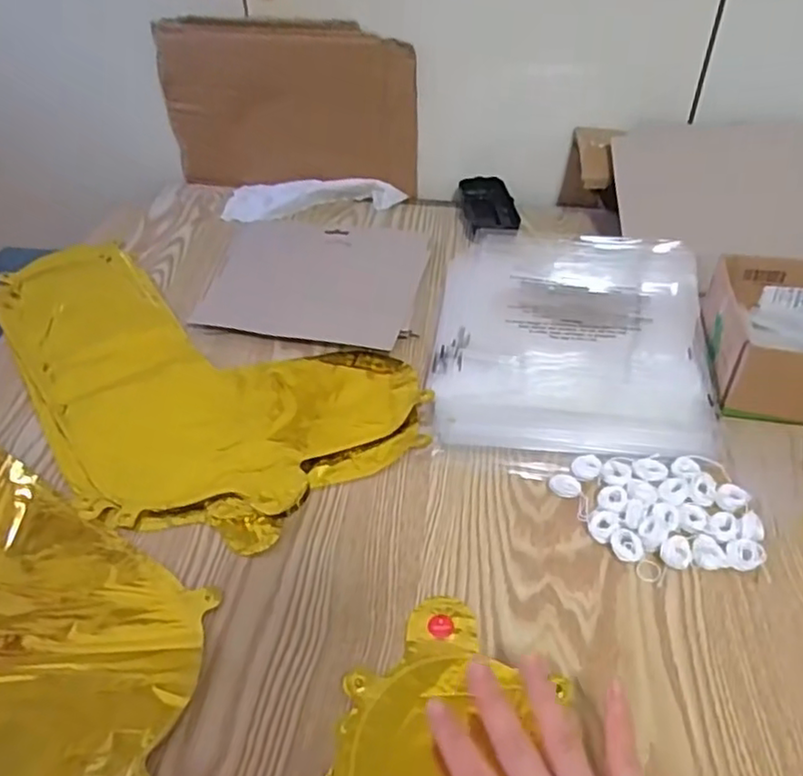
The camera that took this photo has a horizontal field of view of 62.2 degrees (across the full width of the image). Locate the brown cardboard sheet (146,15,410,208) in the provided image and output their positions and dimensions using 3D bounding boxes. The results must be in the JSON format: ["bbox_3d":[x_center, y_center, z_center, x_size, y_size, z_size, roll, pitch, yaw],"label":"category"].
[{"bbox_3d":[-0.122,-0.300,0.718,0.272,0.167,0.018,5,44,7],"label":"brown cardboard sheet"}]

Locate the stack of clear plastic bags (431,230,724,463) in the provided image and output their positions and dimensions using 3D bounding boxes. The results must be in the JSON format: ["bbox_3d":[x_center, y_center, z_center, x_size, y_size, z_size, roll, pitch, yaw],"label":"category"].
[{"bbox_3d":[0.146,-0.056,0.581,0.217,0.015,0.294,5,44,8],"label":"stack of clear plastic bags"}]

